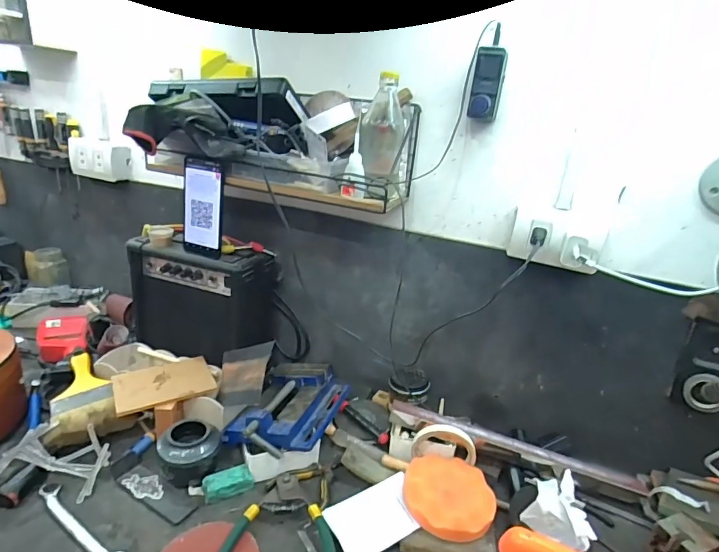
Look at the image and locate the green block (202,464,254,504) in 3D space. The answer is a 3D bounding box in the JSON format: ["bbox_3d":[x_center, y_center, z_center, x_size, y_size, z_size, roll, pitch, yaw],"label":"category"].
[{"bbox_3d":[-0.184,0.290,0.616,0.065,0.022,0.036,-5,22,-25],"label":"green block"}]

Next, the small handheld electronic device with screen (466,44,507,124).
[{"bbox_3d":[0.179,-0.266,0.613,0.040,0.093,0.045,11,21,14],"label":"small handheld electronic device with screen"}]

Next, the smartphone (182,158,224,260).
[{"bbox_3d":[-0.260,-0.111,0.725,0.078,0.159,0.009,13,20,18],"label":"smartphone"}]

